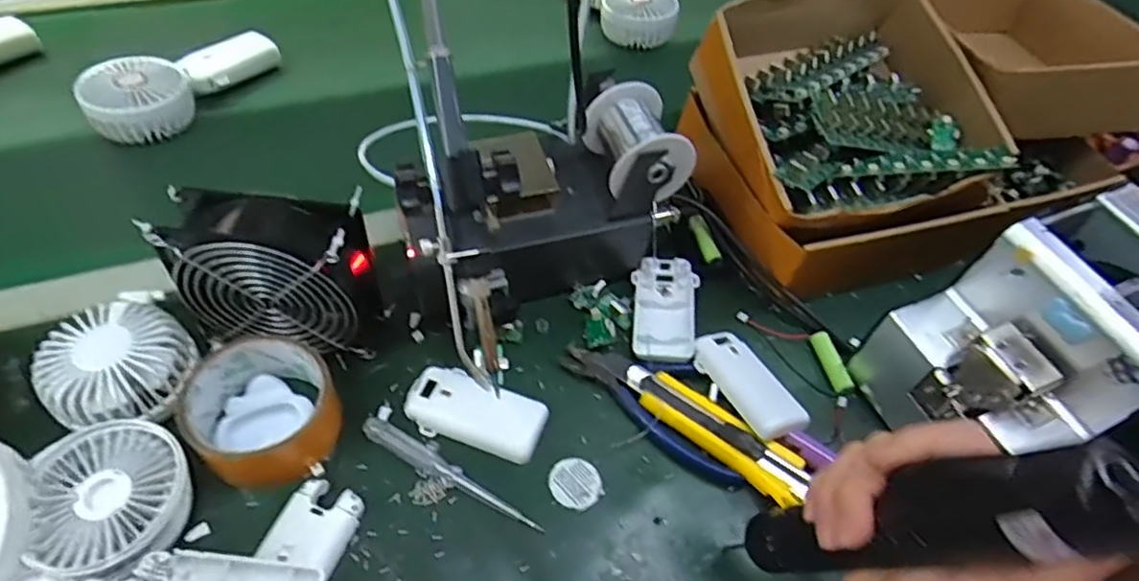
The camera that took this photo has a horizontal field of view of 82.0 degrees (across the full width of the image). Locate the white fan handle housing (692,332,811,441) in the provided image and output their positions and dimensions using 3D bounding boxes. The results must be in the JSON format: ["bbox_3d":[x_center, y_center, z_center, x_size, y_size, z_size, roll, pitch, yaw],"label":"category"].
[{"bbox_3d":[0.128,0.067,0.471,0.042,0.012,0.091,-23,58,-23],"label":"white fan handle housing"}]

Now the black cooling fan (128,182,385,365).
[{"bbox_3d":[-0.194,-0.007,0.441,0.126,0.119,0.052,5,51,-3],"label":"black cooling fan"}]

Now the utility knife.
[{"bbox_3d":[0.100,0.096,0.454,0.137,0.021,0.031,33,55,19],"label":"utility knife"}]

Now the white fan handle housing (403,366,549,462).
[{"bbox_3d":[-0.065,0.082,0.447,0.095,0.018,0.044,16,52,6],"label":"white fan handle housing"}]

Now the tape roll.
[{"bbox_3d":[-0.196,0.075,0.422,0.086,0.040,0.084,3,51,-4],"label":"tape roll"}]

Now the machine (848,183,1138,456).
[{"bbox_3d":[0.320,0.037,0.436,0.172,0.139,0.121,-16,55,-19],"label":"machine"}]

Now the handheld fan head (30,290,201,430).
[{"bbox_3d":[-0.291,0.052,0.428,0.086,0.042,0.092,3,51,-4],"label":"handheld fan head"}]

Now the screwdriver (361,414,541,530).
[{"bbox_3d":[-0.077,0.117,0.424,0.133,0.012,0.019,27,54,14],"label":"screwdriver"}]

